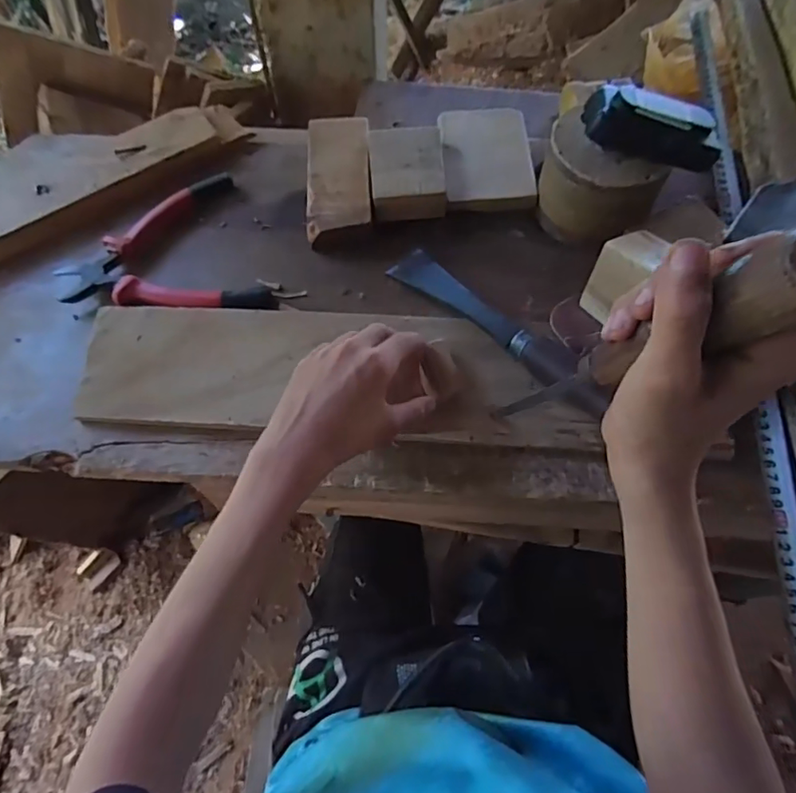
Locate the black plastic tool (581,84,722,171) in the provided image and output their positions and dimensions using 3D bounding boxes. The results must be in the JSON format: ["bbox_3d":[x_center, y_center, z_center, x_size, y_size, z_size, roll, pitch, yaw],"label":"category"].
[{"bbox_3d":[0.199,-0.208,0.406,0.105,0.039,0.035,13,67,5],"label":"black plastic tool"}]

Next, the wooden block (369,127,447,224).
[{"bbox_3d":[0.009,-0.208,0.485,0.066,0.027,0.092,-4,66,-2],"label":"wooden block"}]

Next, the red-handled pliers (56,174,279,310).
[{"bbox_3d":[-0.203,-0.134,0.468,0.175,0.015,0.147,-8,66,-4],"label":"red-handled pliers"}]

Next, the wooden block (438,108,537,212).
[{"bbox_3d":[0.085,-0.232,0.506,0.082,0.016,0.119,-2,66,-1],"label":"wooden block"}]

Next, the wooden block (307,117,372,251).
[{"bbox_3d":[-0.055,-0.205,0.492,0.057,0.025,0.143,-3,66,-1],"label":"wooden block"}]

